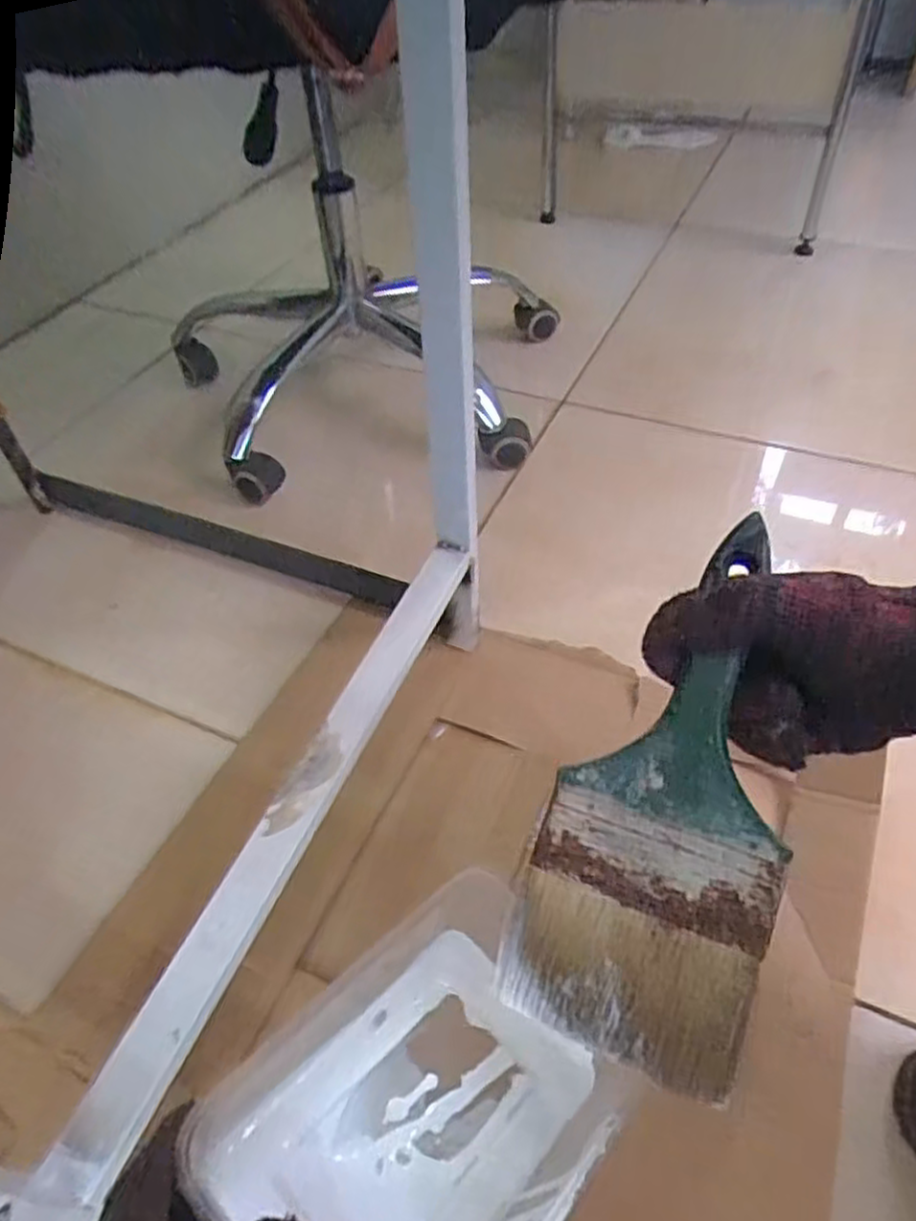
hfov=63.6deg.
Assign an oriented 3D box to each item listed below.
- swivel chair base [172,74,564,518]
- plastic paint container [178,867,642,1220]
[{"bbox_3d":[-0.109,-0.377,0.891,0.492,0.273,0.457,-19,50,-13],"label":"swivel chair base"},{"bbox_3d":[-0.007,0.200,0.317,0.130,0.055,0.183,36,41,24],"label":"plastic paint container"}]

